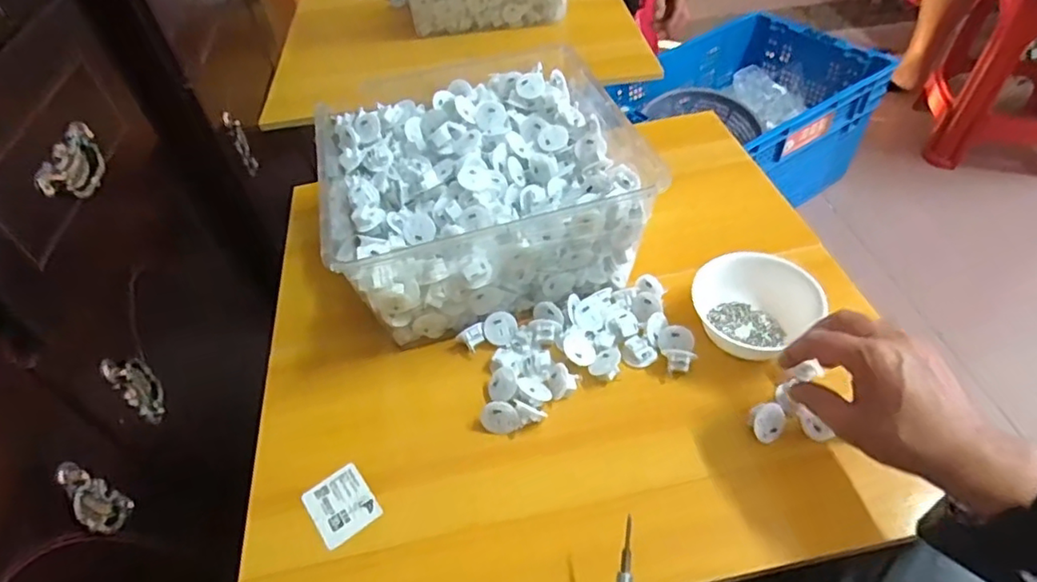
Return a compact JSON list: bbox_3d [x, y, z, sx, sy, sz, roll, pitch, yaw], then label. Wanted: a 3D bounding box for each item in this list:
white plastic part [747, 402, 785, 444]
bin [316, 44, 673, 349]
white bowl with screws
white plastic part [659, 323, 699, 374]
[{"bbox_3d":[0.211,0.111,0.503,0.028,0.019,0.031,20,53,22],"label":"white plastic part"},{"bbox_3d":[-0.048,-0.112,0.646,0.309,0.125,0.288,-14,48,-7],"label":"bin"},{"bbox_3d":[0.227,0.010,0.572,0.115,0.053,0.095,-15,48,-7],"label":"white bowl with screws"},{"bbox_3d":[0.150,0.053,0.554,0.030,0.022,0.043,-4,47,3],"label":"white plastic part"}]

